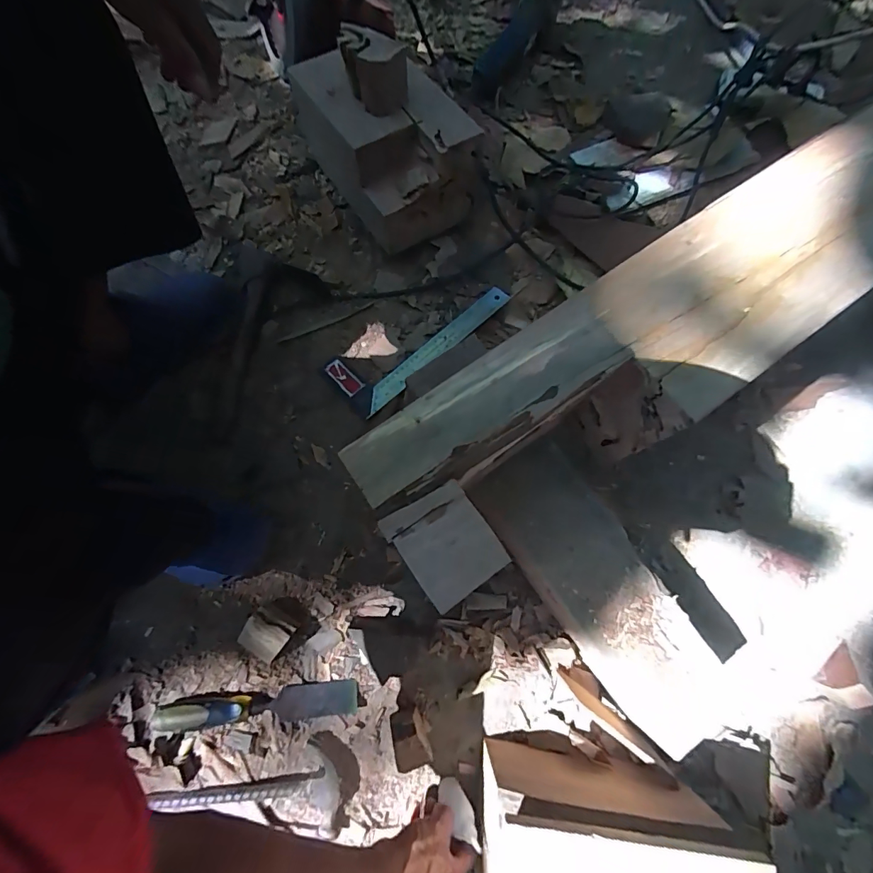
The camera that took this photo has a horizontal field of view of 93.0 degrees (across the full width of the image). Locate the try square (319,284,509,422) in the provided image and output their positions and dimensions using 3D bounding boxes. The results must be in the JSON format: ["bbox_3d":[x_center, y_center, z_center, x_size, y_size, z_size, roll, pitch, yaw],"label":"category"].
[{"bbox_3d":[-0.027,-0.159,0.656,0.296,0.021,0.112,-40,79,-9],"label":"try square"}]

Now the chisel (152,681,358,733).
[{"bbox_3d":[-0.221,0.341,0.521,0.232,0.043,0.038,-3,76,-1],"label":"chisel"}]

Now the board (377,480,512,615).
[{"bbox_3d":[0.006,0.074,0.286,0.060,0.006,0.072,-34,78,-8],"label":"board"}]

